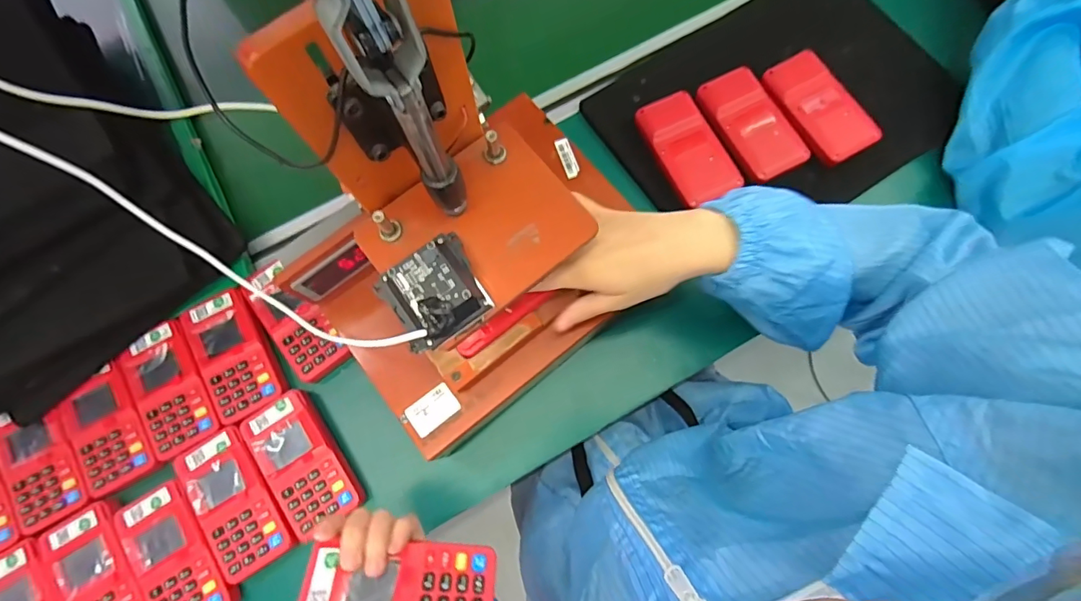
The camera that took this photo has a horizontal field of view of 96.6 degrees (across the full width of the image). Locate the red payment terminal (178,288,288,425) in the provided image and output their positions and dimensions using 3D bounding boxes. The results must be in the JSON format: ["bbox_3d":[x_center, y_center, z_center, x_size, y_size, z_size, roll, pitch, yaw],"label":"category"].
[{"bbox_3d":[-0.293,0.049,0.457,0.064,0.014,0.122,-28,76,-6],"label":"red payment terminal"}]

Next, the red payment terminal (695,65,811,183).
[{"bbox_3d":[0.219,-0.184,0.496,0.067,0.016,0.120,-27,76,-5],"label":"red payment terminal"}]

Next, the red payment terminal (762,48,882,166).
[{"bbox_3d":[0.289,-0.201,0.503,0.069,0.019,0.122,-29,77,-6],"label":"red payment terminal"}]

